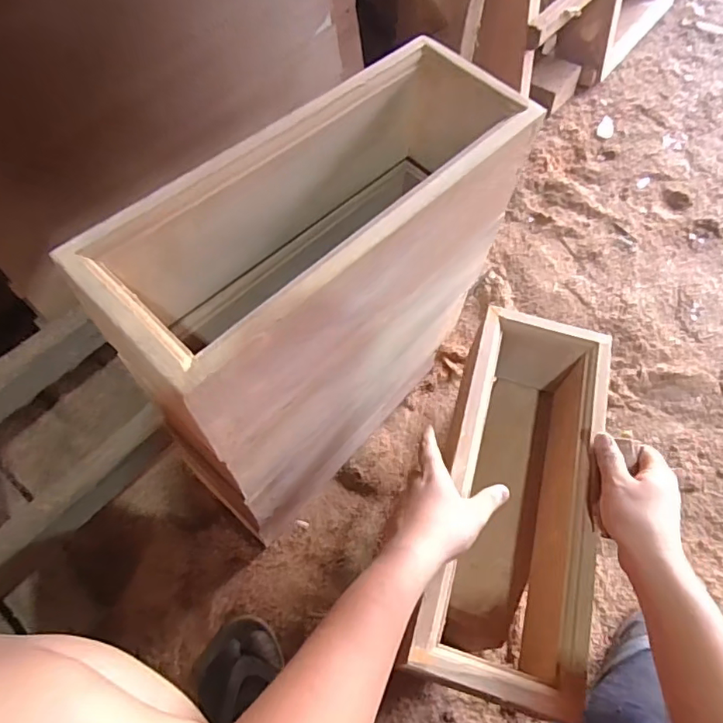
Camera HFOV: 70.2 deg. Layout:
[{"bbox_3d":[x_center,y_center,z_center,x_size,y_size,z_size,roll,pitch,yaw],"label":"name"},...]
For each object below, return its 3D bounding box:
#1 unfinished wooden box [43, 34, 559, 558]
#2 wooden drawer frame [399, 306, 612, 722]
[{"bbox_3d":[-0.025,-0.021,0.613,0.142,0.518,0.389,38,67,20],"label":"unfinished wooden box"},{"bbox_3d":[0.164,0.146,0.570,0.140,0.140,0.387,15,60,8],"label":"wooden drawer frame"}]

